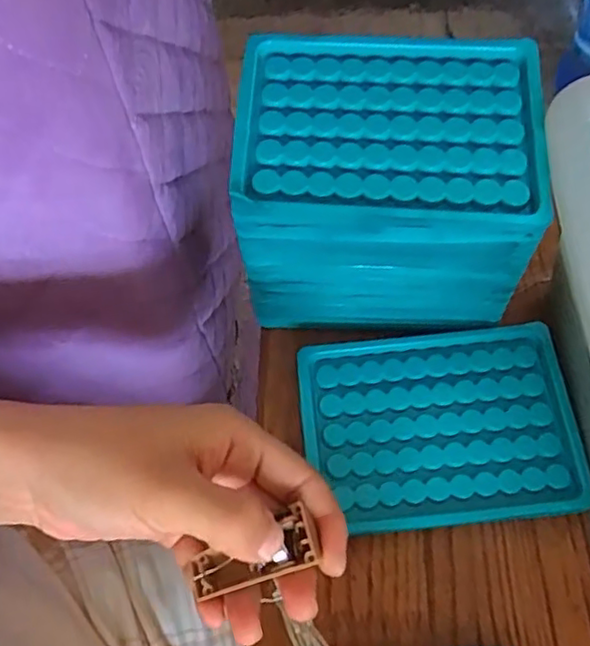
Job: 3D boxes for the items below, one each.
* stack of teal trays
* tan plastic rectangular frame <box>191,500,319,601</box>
[{"bbox_3d":[0.043,-0.064,0.321,0.128,0.107,0.091,2,64,4],"label":"stack of teal trays"},{"bbox_3d":[-0.016,0.085,0.234,0.048,0.006,0.019,-28,64,16],"label":"tan plastic rectangular frame"}]

